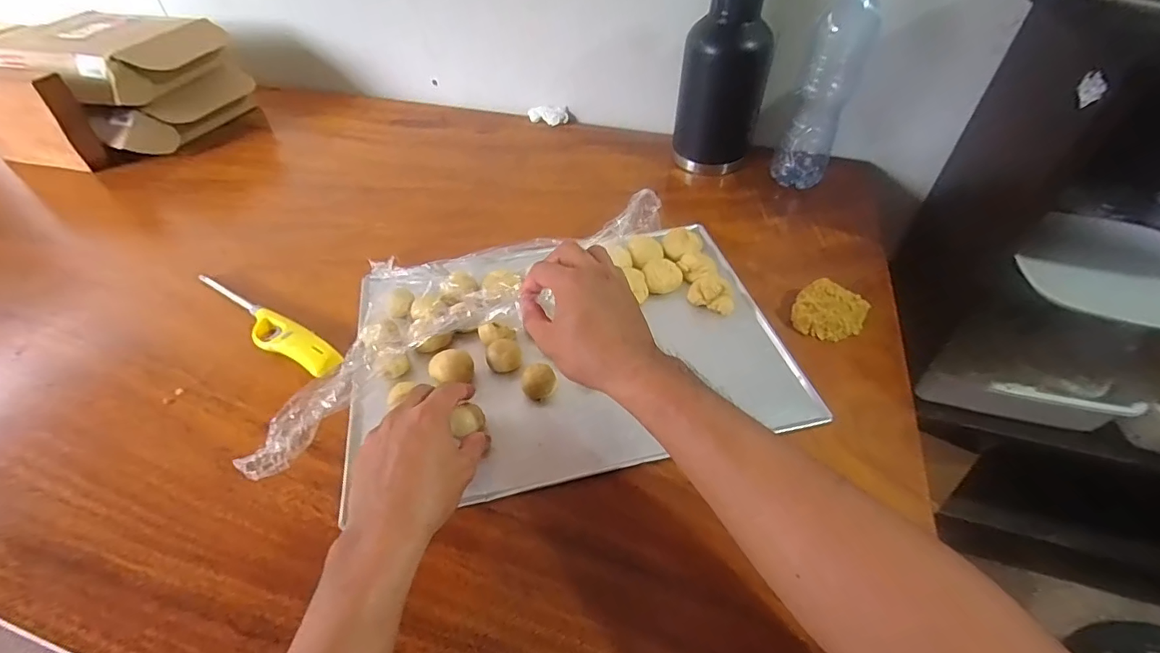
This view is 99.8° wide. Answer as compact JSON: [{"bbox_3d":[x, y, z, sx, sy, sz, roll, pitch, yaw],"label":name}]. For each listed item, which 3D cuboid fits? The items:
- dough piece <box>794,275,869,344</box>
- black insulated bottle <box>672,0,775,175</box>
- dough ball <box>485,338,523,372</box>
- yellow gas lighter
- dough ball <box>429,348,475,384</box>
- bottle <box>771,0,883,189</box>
[{"bbox_3d":[0.285,-0.019,0.555,0.071,0.028,0.068,26,53,24],"label":"dough piece"},{"bbox_3d":[0.210,-0.368,0.716,0.093,0.280,0.091,-12,48,-10],"label":"black insulated bottle"},{"bbox_3d":[-0.081,0.035,0.517,0.031,0.039,0.036,-27,52,-22],"label":"dough ball"},{"bbox_3d":[-0.369,-0.004,0.561,0.271,0.020,0.040,23,51,21],"label":"yellow gas lighter"},{"bbox_3d":[-0.131,0.048,0.505,0.043,0.035,0.039,-8,47,-6],"label":"dough ball"},{"bbox_3d":[0.348,-0.334,0.690,0.077,0.275,0.067,23,51,22],"label":"bottle"}]

